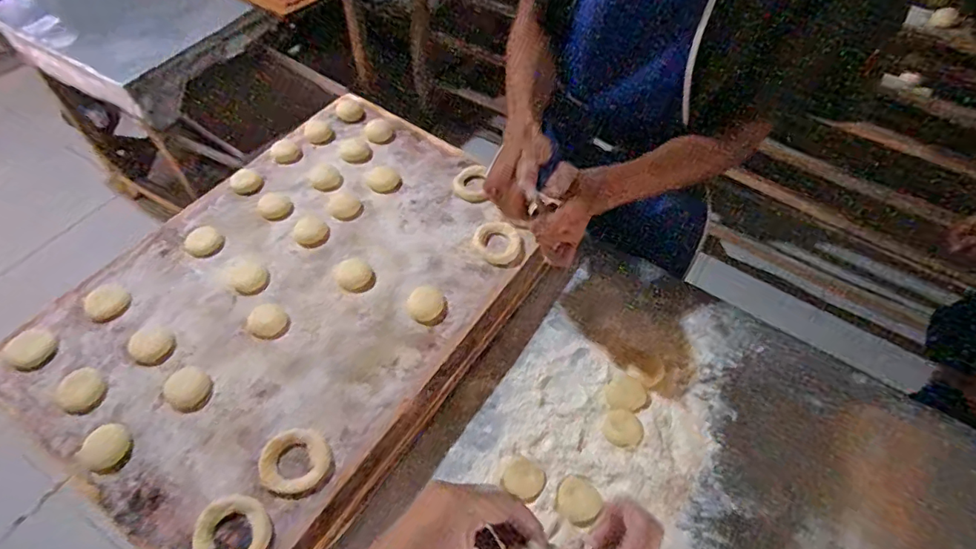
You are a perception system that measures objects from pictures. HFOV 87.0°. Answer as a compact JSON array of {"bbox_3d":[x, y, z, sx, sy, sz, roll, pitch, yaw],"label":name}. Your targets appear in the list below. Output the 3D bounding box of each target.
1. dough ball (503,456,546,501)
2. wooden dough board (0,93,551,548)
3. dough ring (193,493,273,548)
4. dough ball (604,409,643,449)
[{"bbox_3d":[0.039,0.222,0.556,0.042,0.020,0.037,26,58,15],"label":"dough ball"},{"bbox_3d":[-0.232,0.014,0.642,0.439,0.027,0.575,32,60,18],"label":"wooden dough board"},{"bbox_3d":[-0.238,0.238,0.476,0.068,0.009,0.062,1,55,-2],"label":"dough ring"},{"bbox_3d":[0.156,0.178,0.592,0.041,0.010,0.044,1,55,-2],"label":"dough ball"}]

